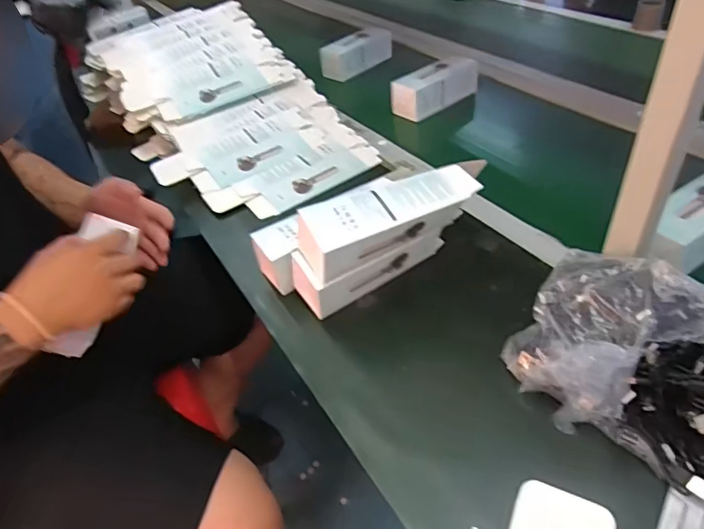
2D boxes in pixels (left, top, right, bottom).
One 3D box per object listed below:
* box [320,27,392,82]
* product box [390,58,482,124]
[{"bbox_3d":[0.012,-0.463,1.118,0.071,0.065,0.181,26,51,32],"label":"box"},{"bbox_3d":[0.155,-0.324,0.938,0.173,0.062,0.065,-32,47,-26],"label":"product box"}]

